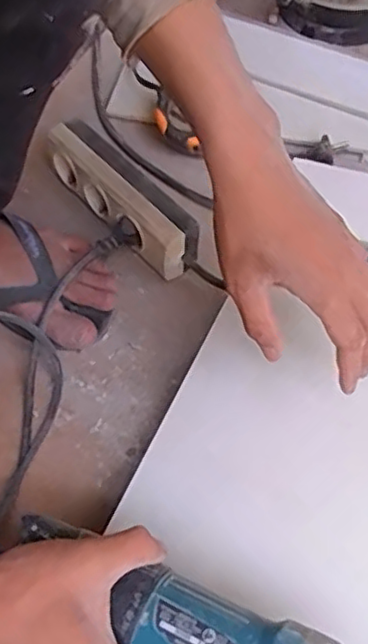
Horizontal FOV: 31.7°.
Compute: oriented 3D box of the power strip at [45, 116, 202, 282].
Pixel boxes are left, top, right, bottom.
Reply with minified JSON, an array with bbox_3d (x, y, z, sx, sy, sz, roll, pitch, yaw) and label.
[{"bbox_3d":[-0.060,-0.119,0.622,0.050,0.058,0.185,-37,67,-17],"label":"power strip"}]

